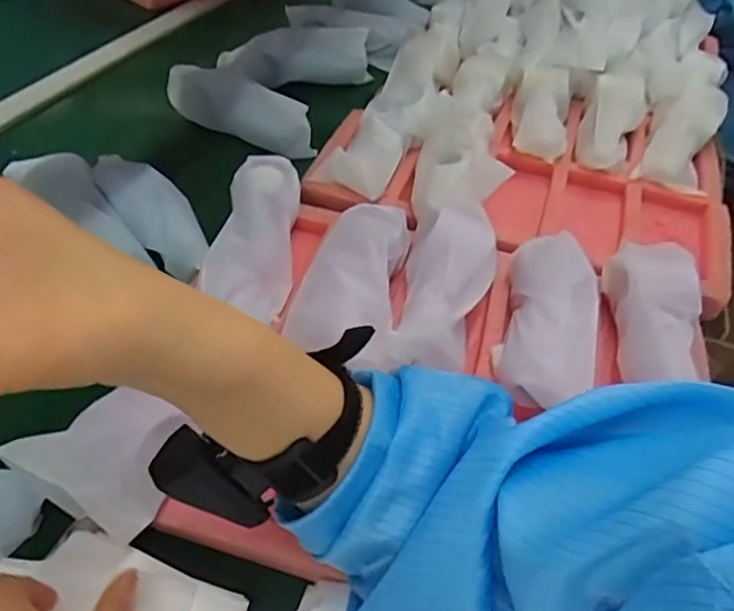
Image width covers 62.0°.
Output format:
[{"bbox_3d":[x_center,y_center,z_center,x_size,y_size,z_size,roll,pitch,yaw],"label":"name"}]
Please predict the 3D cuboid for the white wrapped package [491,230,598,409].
[{"bbox_3d":[0.155,-0.003,0.504,0.076,0.043,0.163,16,49,8],"label":"white wrapped package"}]

